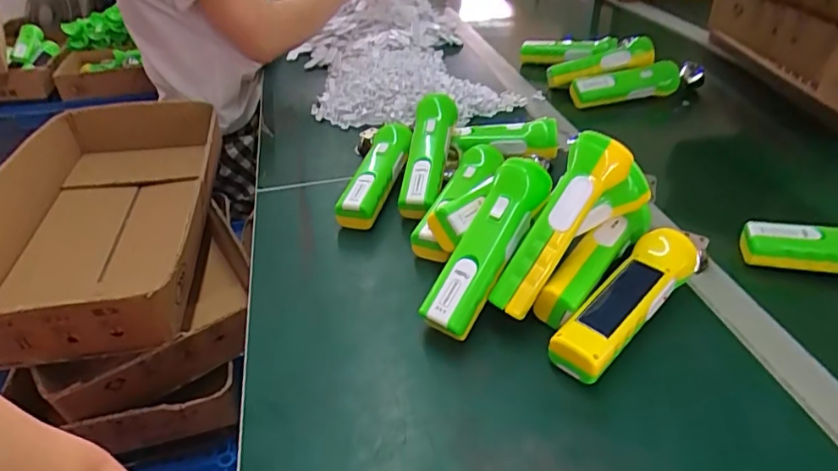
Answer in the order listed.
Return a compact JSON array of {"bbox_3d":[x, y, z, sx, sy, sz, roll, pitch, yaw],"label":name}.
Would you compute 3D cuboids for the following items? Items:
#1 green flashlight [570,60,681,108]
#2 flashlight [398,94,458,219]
[{"bbox_3d":[0.322,-0.240,0.845,0.180,0.042,0.056,-8,36,-6],"label":"green flashlight"},{"bbox_3d":[0.010,-0.097,0.615,0.051,0.048,0.170,4,58,11],"label":"flashlight"}]

